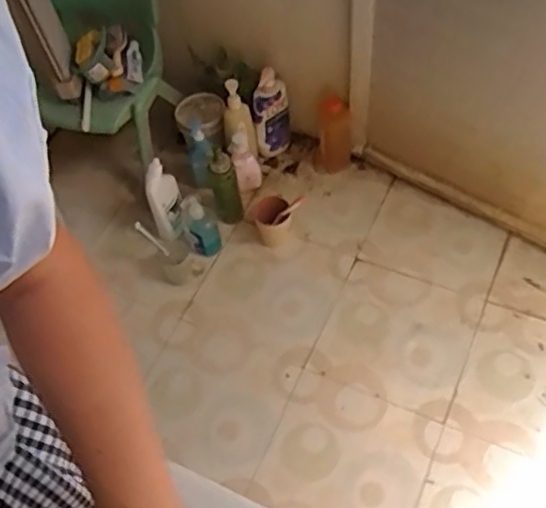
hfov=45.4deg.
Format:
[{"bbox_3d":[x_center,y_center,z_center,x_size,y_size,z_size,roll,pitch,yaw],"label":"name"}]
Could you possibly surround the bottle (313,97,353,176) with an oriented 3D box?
[{"bbox_3d":[0.143,-0.287,1.550,0.092,0.225,0.075,1,57,6],"label":"bottle"}]

